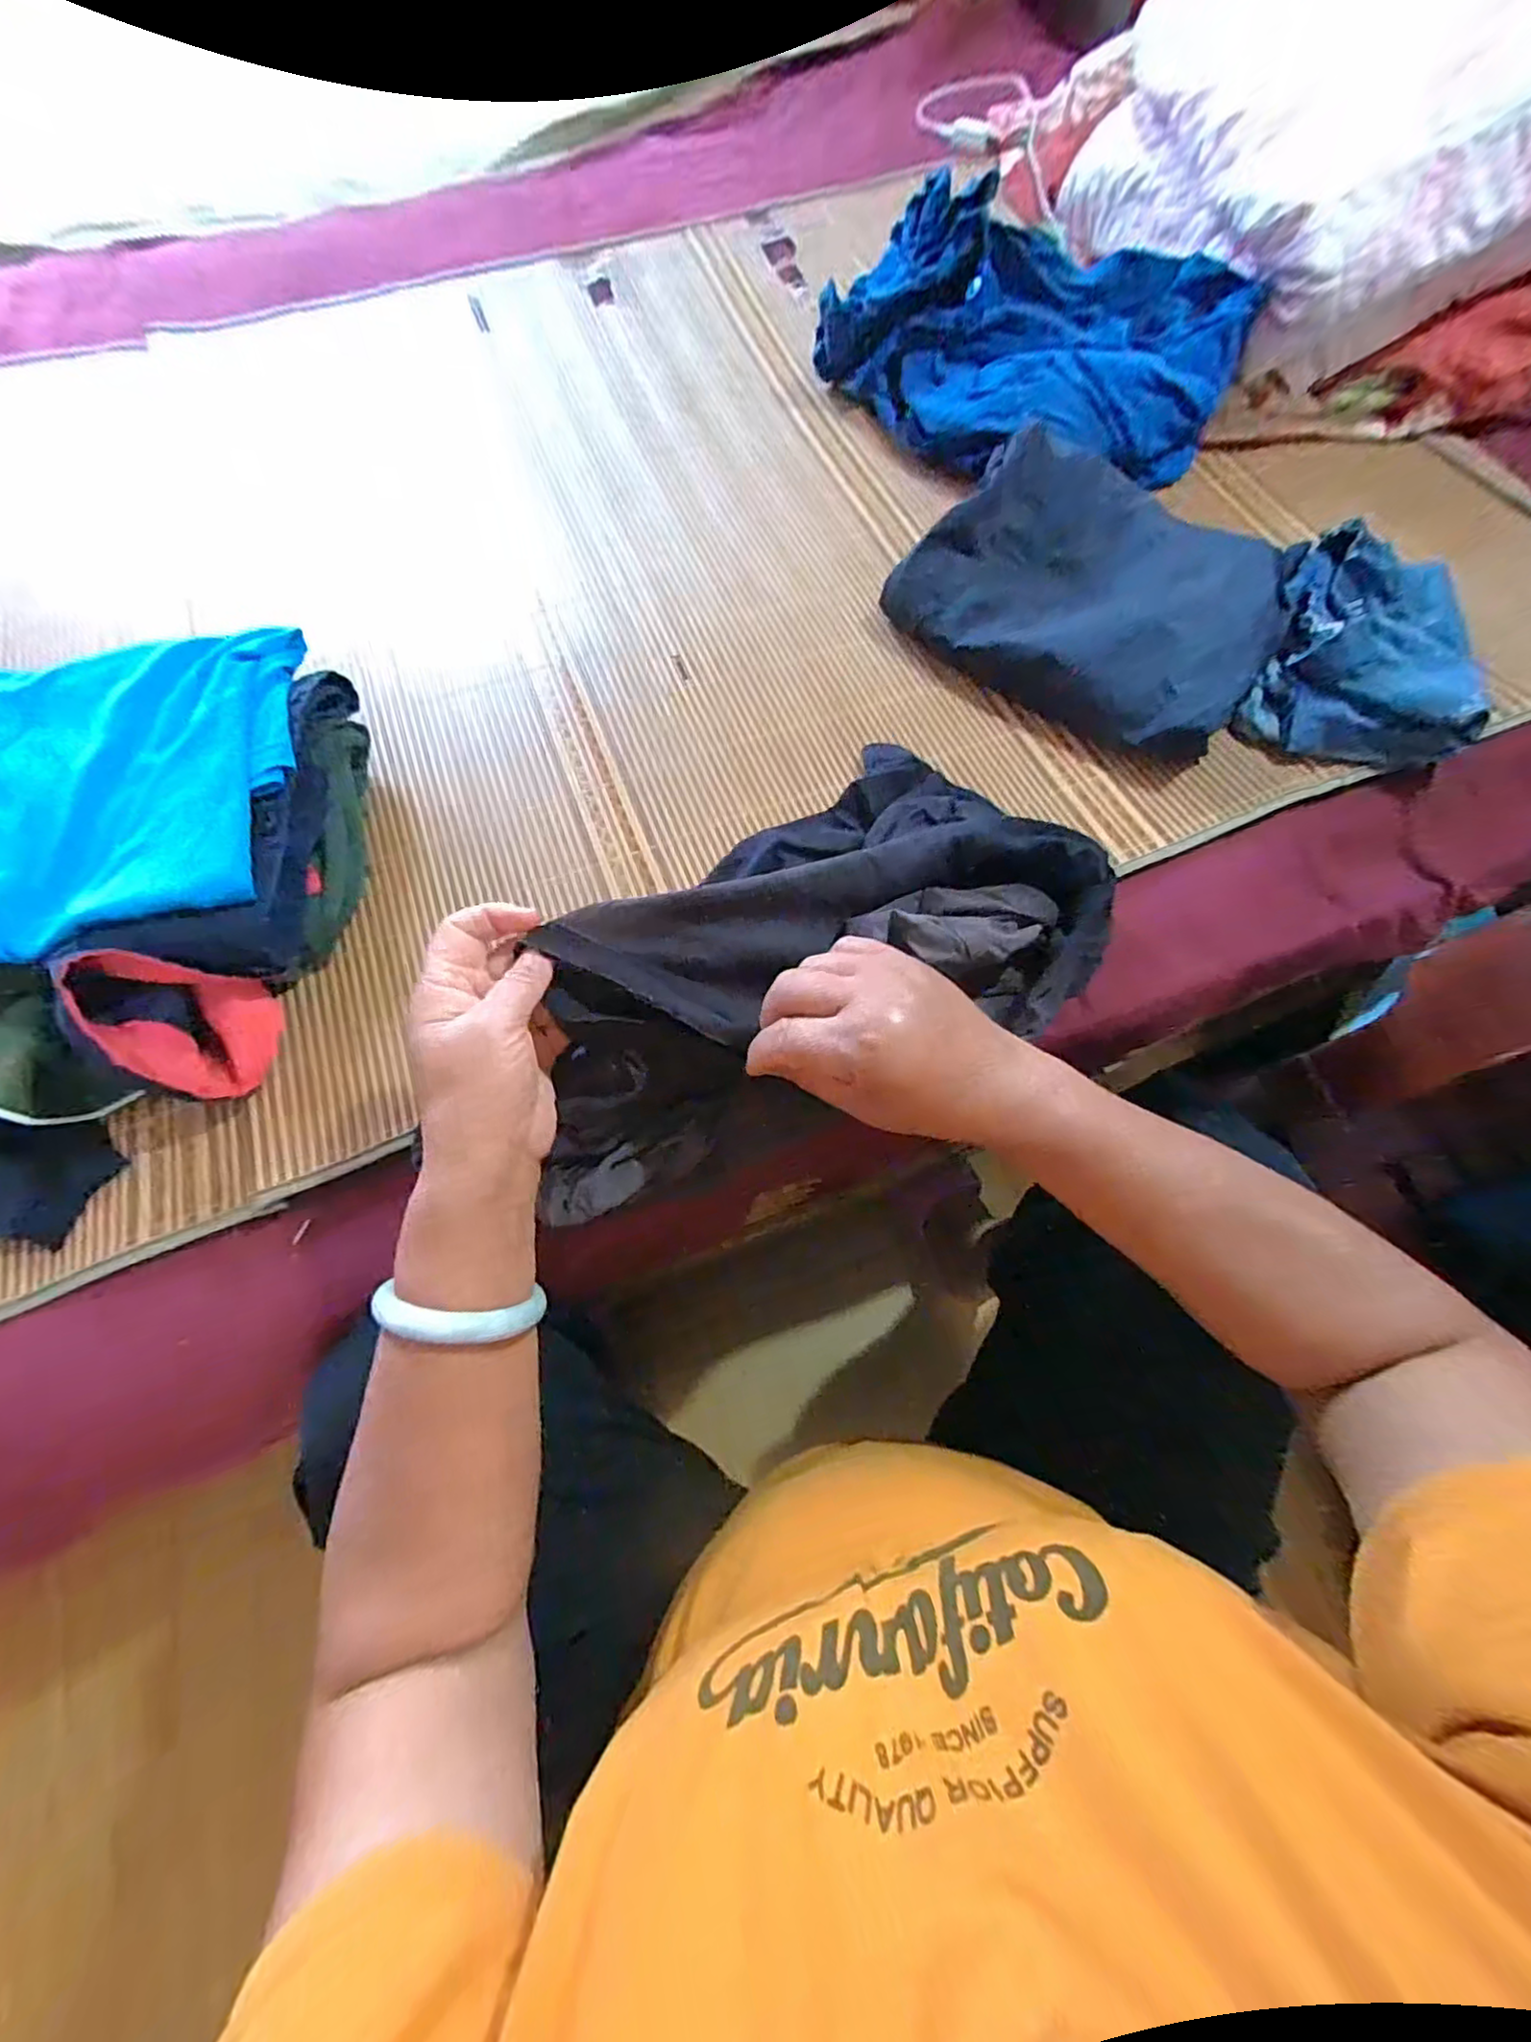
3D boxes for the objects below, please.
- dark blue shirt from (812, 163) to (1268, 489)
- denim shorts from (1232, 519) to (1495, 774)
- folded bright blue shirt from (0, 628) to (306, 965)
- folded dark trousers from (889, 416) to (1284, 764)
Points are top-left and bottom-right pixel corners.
[{"bbox_3d":[0.263,-0.673,0.666,0.374,0.107,0.259,40,75,14],"label":"dark blue shirt"},{"bbox_3d":[0.474,-0.296,0.531,0.144,0.061,0.217,22,71,8],"label":"denim shorts"},{"bbox_3d":[-0.439,-0.152,0.425,0.259,0.027,0.234,-10,69,-6],"label":"folded bright blue shirt"},{"bbox_3d":[0.282,-0.365,0.570,0.294,0.073,0.217,37,71,12],"label":"folded dark trousers"}]

